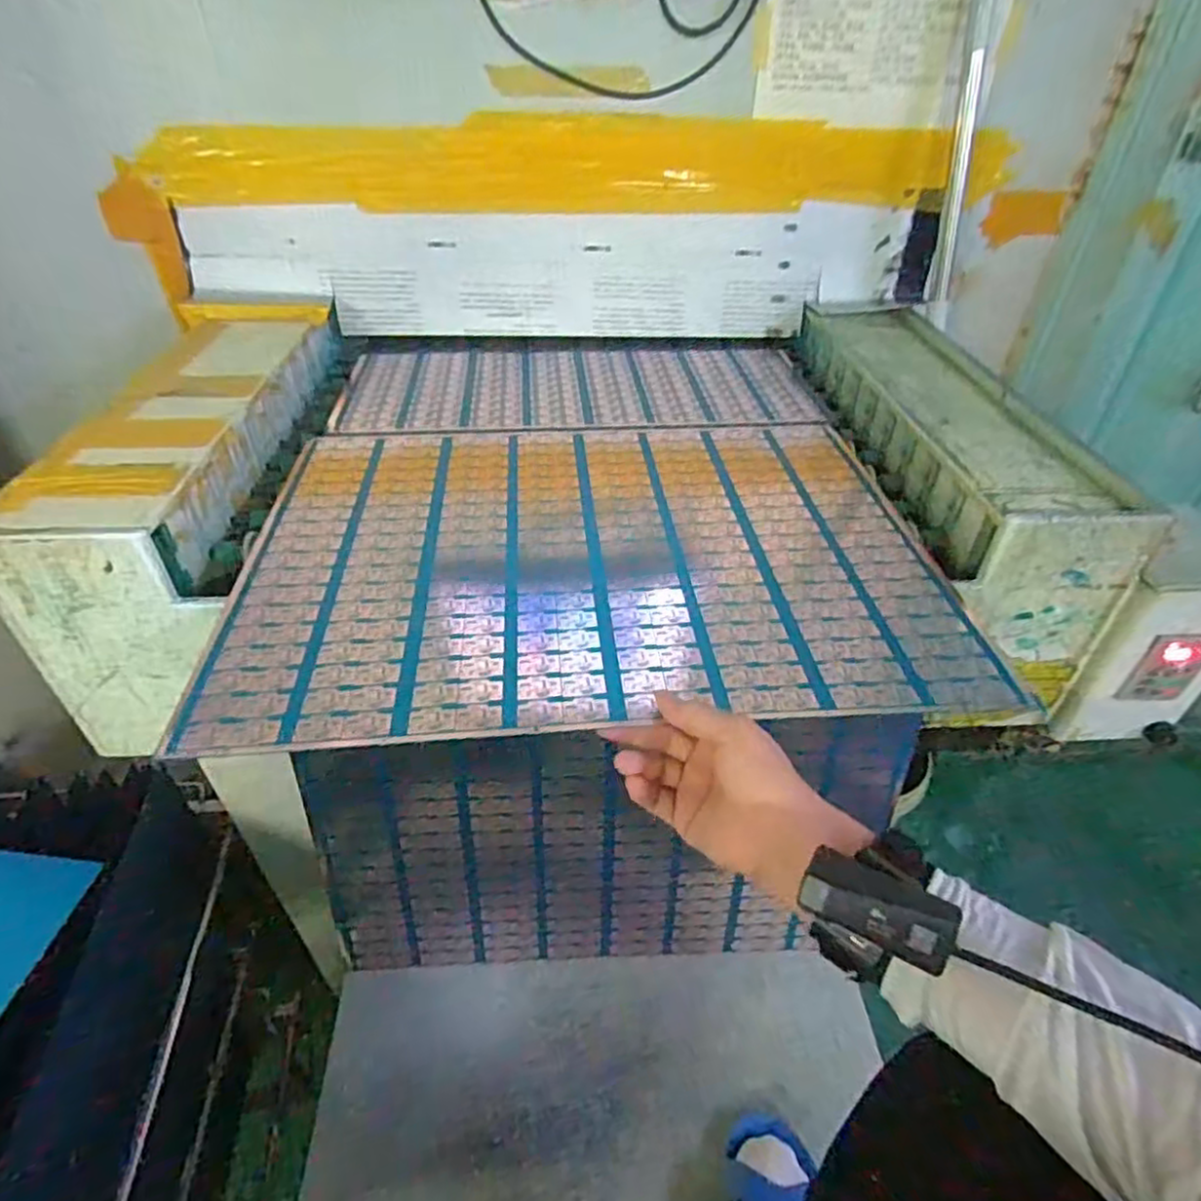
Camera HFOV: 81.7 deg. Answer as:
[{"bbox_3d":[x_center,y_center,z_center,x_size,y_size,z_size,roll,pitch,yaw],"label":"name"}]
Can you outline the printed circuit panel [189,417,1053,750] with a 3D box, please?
[{"bbox_3d":[0.002,-0.058,0.653,0.602,0.009,0.457,-2,39,-4],"label":"printed circuit panel"}]

